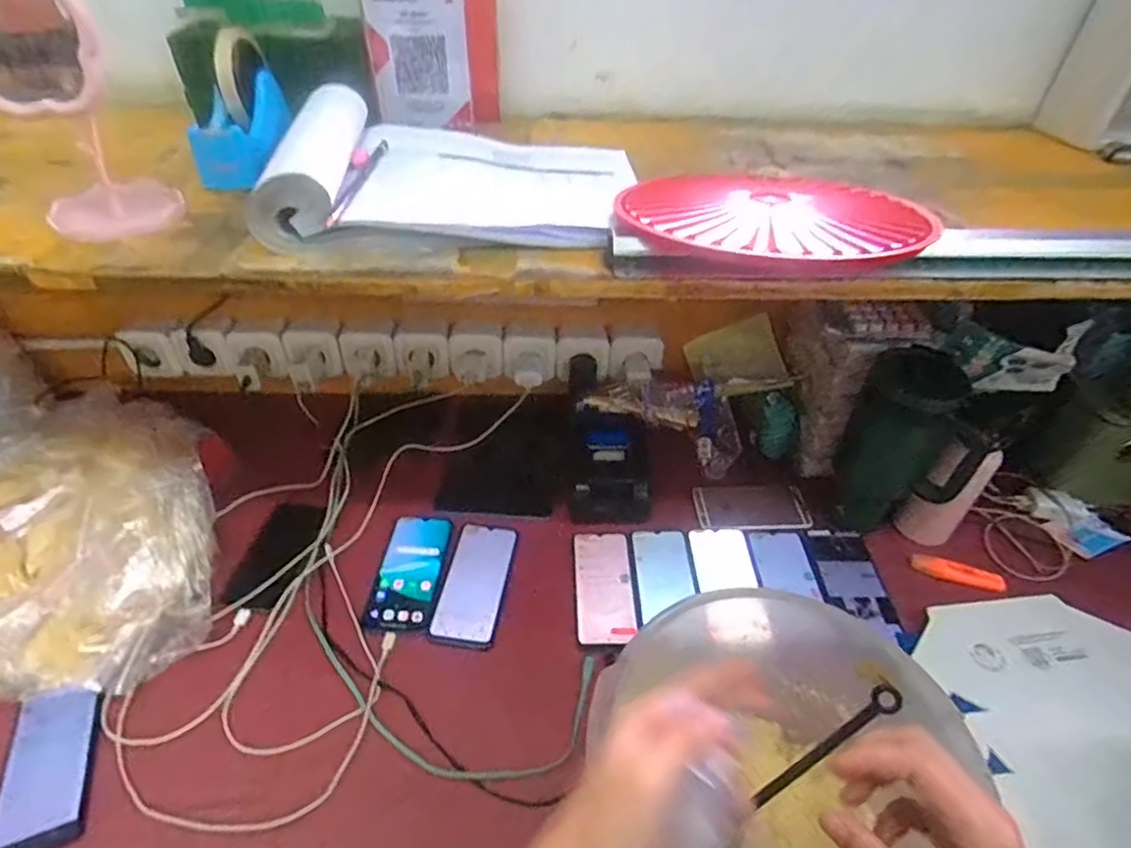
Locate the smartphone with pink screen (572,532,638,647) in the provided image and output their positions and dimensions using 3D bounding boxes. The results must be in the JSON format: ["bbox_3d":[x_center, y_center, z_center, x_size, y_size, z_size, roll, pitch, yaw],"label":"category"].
[{"bbox_3d":[0.049,0.196,0.744,0.074,0.008,0.164,0,41,-1],"label":"smartphone with pink screen"}]

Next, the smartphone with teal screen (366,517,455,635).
[{"bbox_3d":[-0.194,0.182,0.754,0.078,0.004,0.169,2,41,1],"label":"smartphone with teal screen"}]

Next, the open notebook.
[{"bbox_3d":[-0.088,-0.234,0.547,0.303,0.067,0.224,0,41,-2],"label":"open notebook"}]

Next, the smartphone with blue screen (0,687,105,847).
[{"bbox_3d":[-0.485,0.325,0.566,0.076,0.008,0.142,-8,53,-16],"label":"smartphone with blue screen"}]

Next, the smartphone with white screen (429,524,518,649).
[{"bbox_3d":[-0.111,0.192,0.745,0.078,0.004,0.173,5,41,5],"label":"smartphone with white screen"}]

